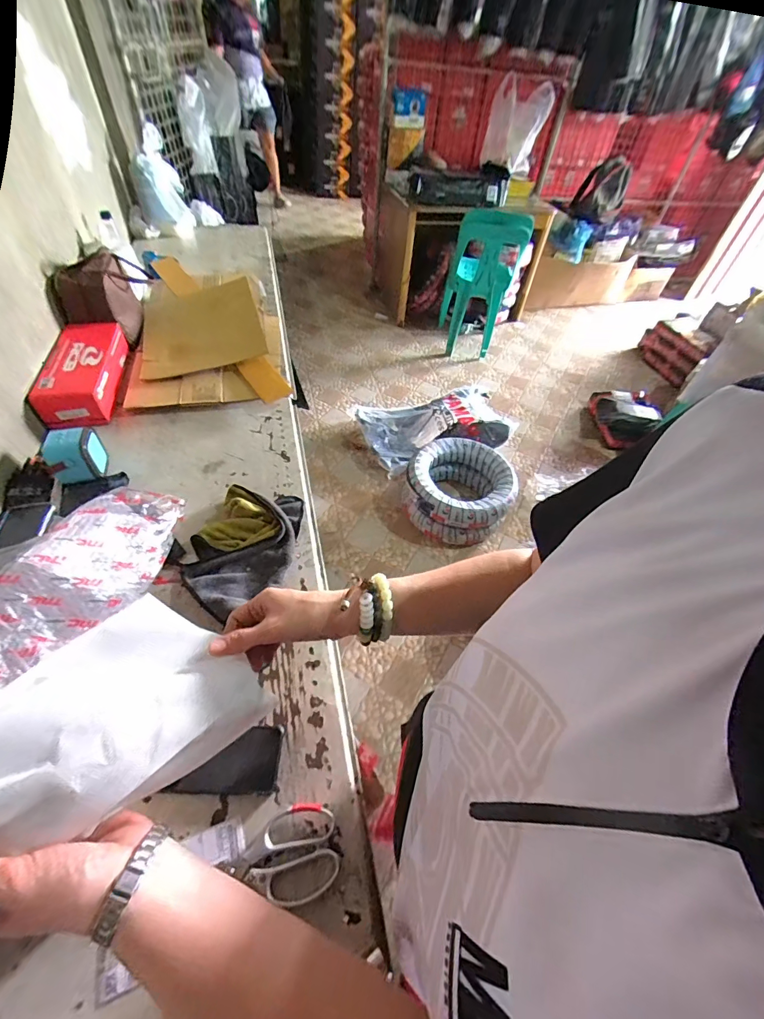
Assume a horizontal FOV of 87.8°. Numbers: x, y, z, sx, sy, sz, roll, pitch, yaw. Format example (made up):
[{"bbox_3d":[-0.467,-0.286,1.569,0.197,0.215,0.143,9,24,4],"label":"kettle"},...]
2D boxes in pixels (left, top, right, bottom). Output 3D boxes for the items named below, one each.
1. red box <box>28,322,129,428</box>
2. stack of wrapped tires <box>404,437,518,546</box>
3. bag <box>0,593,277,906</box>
[{"bbox_3d":[-0.700,-0.327,0.934,0.150,0.076,0.321,-11,52,-15],"label":"red box"},{"bbox_3d":[0.333,-0.086,1.730,0.433,0.175,0.472,28,53,17],"label":"stack of wrapped tires"},{"bbox_3d":[-0.230,0.175,0.300,0.167,0.054,0.249,28,33,15],"label":"bag"}]

